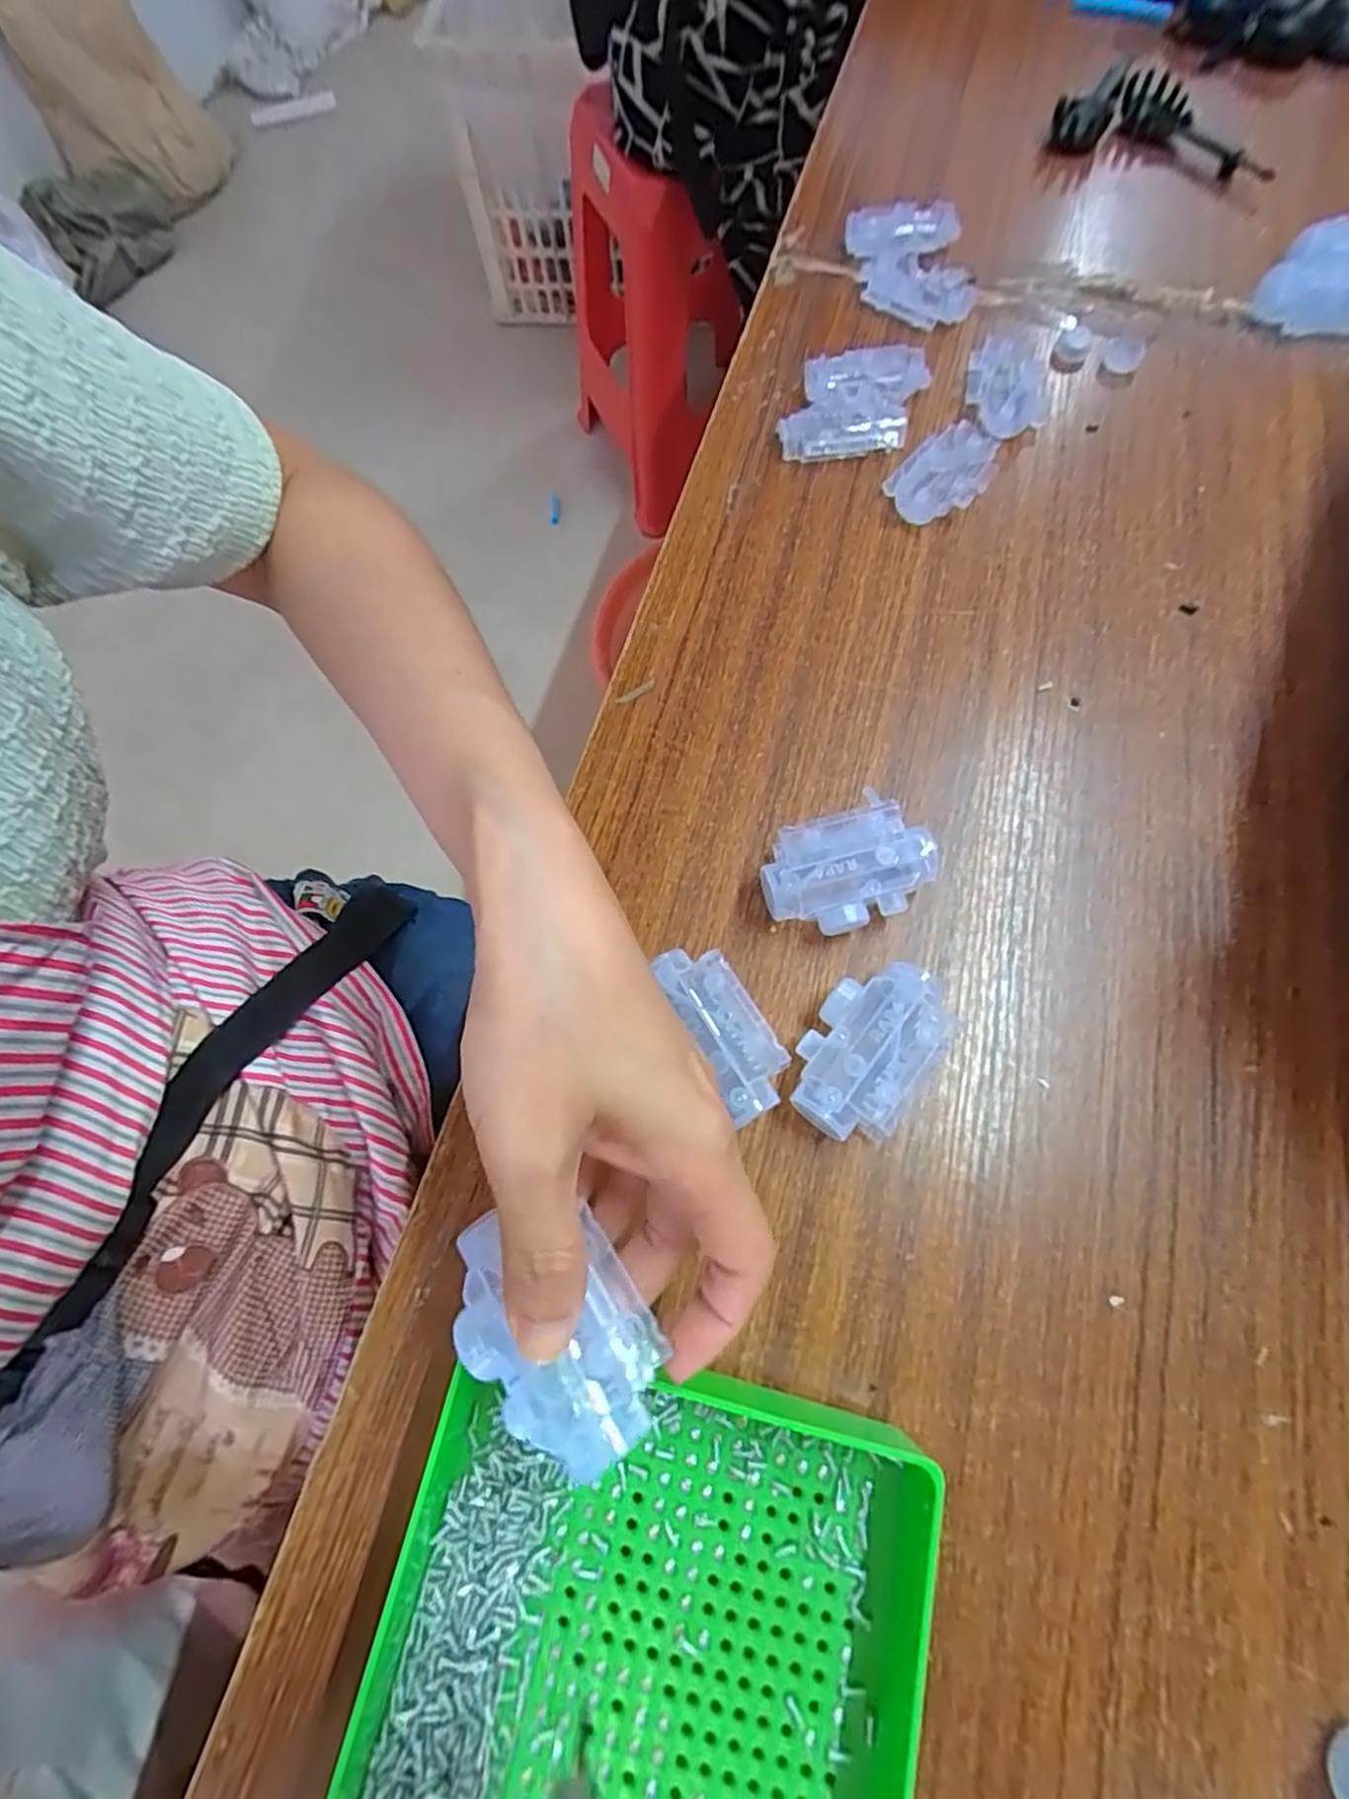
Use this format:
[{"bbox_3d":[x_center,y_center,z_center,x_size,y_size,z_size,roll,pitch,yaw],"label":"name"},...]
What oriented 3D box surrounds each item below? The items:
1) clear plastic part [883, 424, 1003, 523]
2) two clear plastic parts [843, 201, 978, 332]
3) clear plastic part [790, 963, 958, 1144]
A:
[{"bbox_3d":[0.149,-0.233,0.386,0.066,0.014,0.042,-43,73,-13],"label":"clear plastic part"},{"bbox_3d":[0.151,-0.409,0.453,0.071,0.026,0.090,-2,69,2],"label":"two clear plastic parts"},{"bbox_3d":[0.075,0.058,0.273,0.044,0.029,0.068,34,74,14],"label":"clear plastic part"}]

